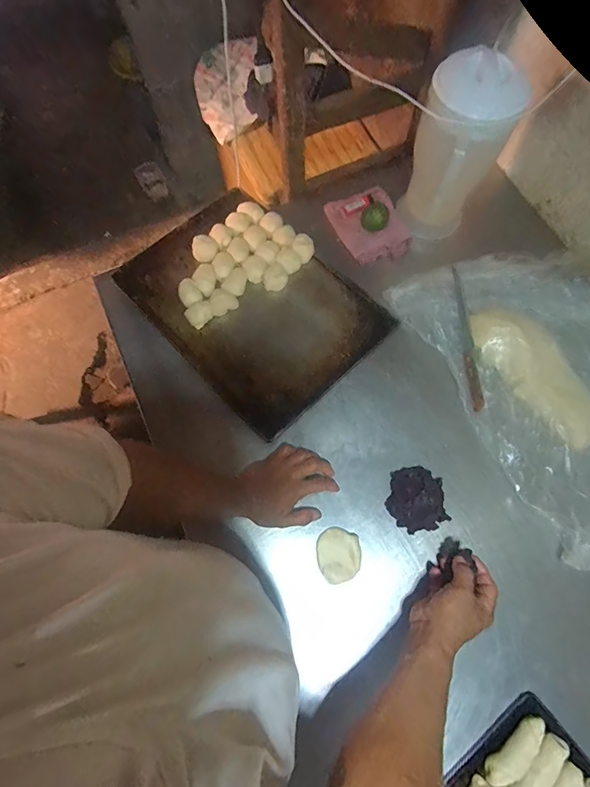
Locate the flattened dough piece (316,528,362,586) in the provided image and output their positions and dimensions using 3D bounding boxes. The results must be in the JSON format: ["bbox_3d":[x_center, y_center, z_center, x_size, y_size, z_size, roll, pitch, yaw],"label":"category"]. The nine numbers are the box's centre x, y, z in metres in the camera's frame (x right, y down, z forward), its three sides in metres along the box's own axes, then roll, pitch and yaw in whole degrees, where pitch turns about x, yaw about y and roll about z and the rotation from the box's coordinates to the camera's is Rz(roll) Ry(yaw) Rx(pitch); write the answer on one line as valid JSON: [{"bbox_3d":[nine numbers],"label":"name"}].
[{"bbox_3d":[0.067,0.241,0.594,0.065,0.015,0.075,-7,62,-3],"label":"flattened dough piece"}]

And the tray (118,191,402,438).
[{"bbox_3d":[-0.085,-0.180,0.748,0.325,0.032,0.463,-42,76,-13],"label":"tray"}]

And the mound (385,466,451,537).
[{"bbox_3d":[0.191,0.165,0.623,0.084,0.018,0.096,0,71,0],"label":"mound"}]

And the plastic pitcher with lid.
[{"bbox_3d":[0.268,-0.400,0.683,0.138,0.258,0.118,21,72,8],"label":"plastic pitcher with lid"}]

